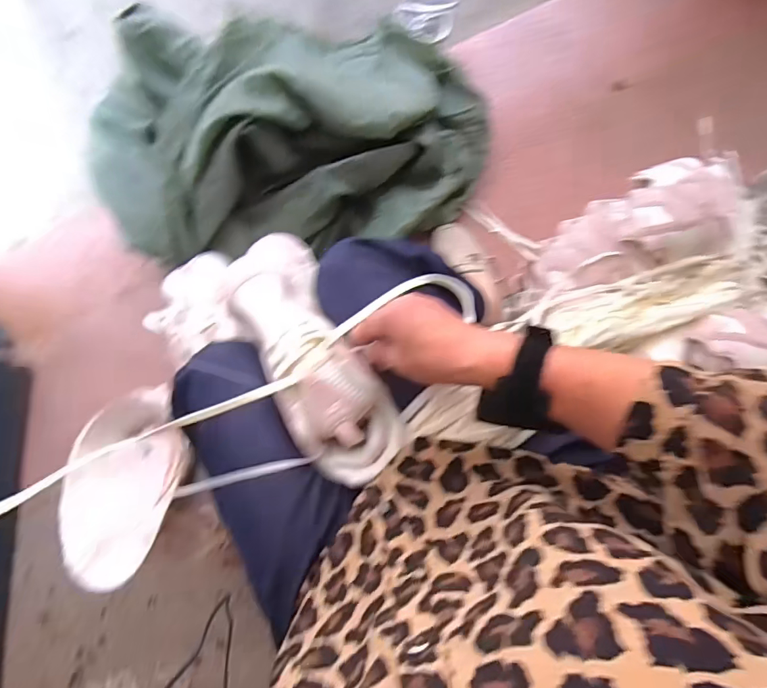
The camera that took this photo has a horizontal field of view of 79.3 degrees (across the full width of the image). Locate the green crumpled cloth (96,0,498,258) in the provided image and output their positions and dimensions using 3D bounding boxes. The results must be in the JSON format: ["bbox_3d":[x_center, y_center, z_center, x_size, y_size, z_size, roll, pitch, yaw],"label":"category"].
[{"bbox_3d":[-0.158,-0.341,0.758,0.675,0.286,0.389,-13,85,3],"label":"green crumpled cloth"}]

